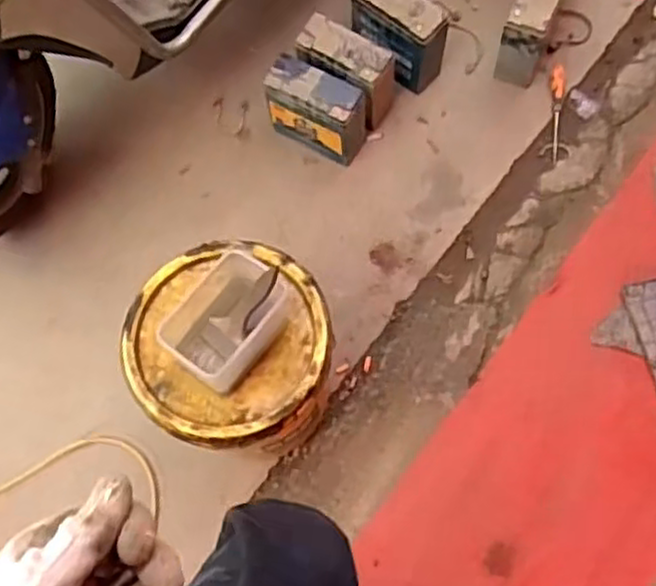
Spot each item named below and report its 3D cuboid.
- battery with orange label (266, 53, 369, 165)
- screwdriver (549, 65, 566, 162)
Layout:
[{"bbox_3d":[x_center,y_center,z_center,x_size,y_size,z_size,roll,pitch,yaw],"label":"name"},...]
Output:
[{"bbox_3d":[-0.021,-0.352,1.457,0.184,0.182,0.097,23,74,12],"label":"battery with orange label"},{"bbox_3d":[0.463,-0.376,1.536,0.033,0.021,0.224,8,72,7],"label":"screwdriver"}]

